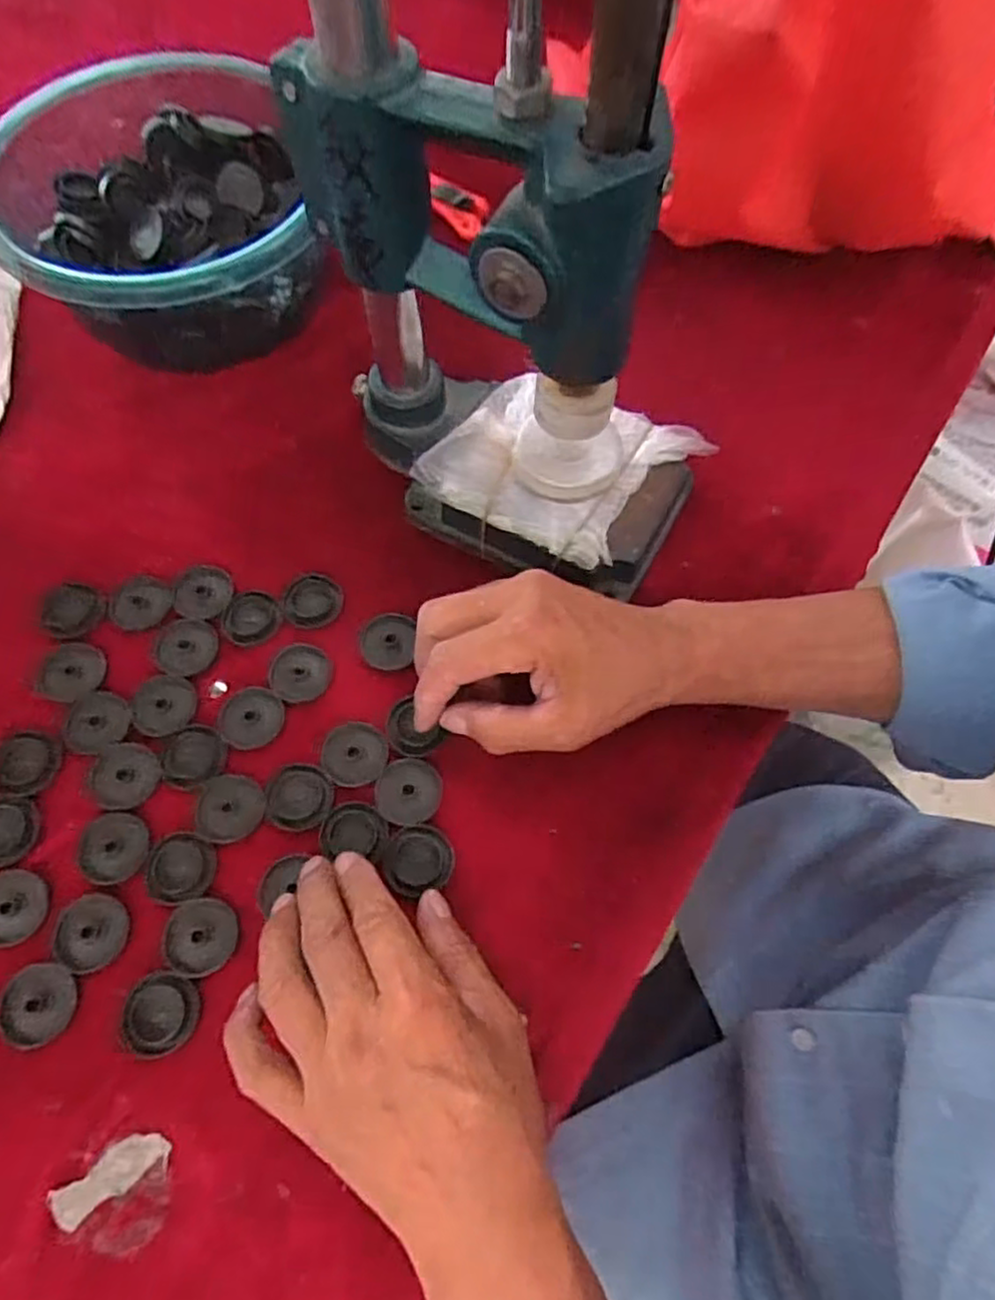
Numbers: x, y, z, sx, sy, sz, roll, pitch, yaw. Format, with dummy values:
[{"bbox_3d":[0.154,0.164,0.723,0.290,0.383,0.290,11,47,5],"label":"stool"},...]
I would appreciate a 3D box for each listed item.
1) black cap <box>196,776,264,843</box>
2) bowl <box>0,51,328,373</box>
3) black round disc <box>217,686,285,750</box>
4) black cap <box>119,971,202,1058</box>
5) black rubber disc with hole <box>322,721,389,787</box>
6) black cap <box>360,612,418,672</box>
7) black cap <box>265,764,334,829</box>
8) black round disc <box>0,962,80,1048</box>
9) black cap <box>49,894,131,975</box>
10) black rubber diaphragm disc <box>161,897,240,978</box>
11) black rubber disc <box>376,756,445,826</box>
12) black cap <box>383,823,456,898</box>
[{"bbox_3d":[-0.132,0.078,0.347,0.033,0.004,0.032,0,66,-1],"label":"black cap"},{"bbox_3d":[-0.215,-0.265,0.446,0.172,0.097,0.191,-15,67,-8],"label":"bowl"},{"bbox_3d":[-0.129,0.035,0.365,0.034,0.004,0.032,0,66,-1],"label":"black round disc"},{"bbox_3d":[-0.149,0.161,0.310,0.030,0.008,0.032,0,66,-1],"label":"black cap"},{"bbox_3d":[-0.073,0.052,0.357,0.032,0.004,0.032,0,66,-1],"label":"black rubber disc with hole"},{"bbox_3d":[-0.061,-0.006,0.385,0.029,0.004,0.033,0,66,-1],"label":"black cap"},{"bbox_3d":[-0.099,0.072,0.348,0.033,0.005,0.032,0,66,-1],"label":"black cap"},{"bbox_3d":[-0.204,0.157,0.309,0.033,0.004,0.033,0,66,-1],"label":"black round disc"},{"bbox_3d":[-0.188,0.130,0.322,0.032,0.004,0.033,0,66,-1],"label":"black cap"},{"bbox_3d":[-0.137,0.132,0.322,0.032,0.004,0.033,0,66,-1],"label":"black rubber diaphragm disc"},{"bbox_3d":[-0.044,0.070,0.350,0.032,0.004,0.033,0,66,-1],"label":"black rubber disc"},{"bbox_3d":[-0.038,0.101,0.336,0.033,0.004,0.033,0,66,-1],"label":"black cap"}]

